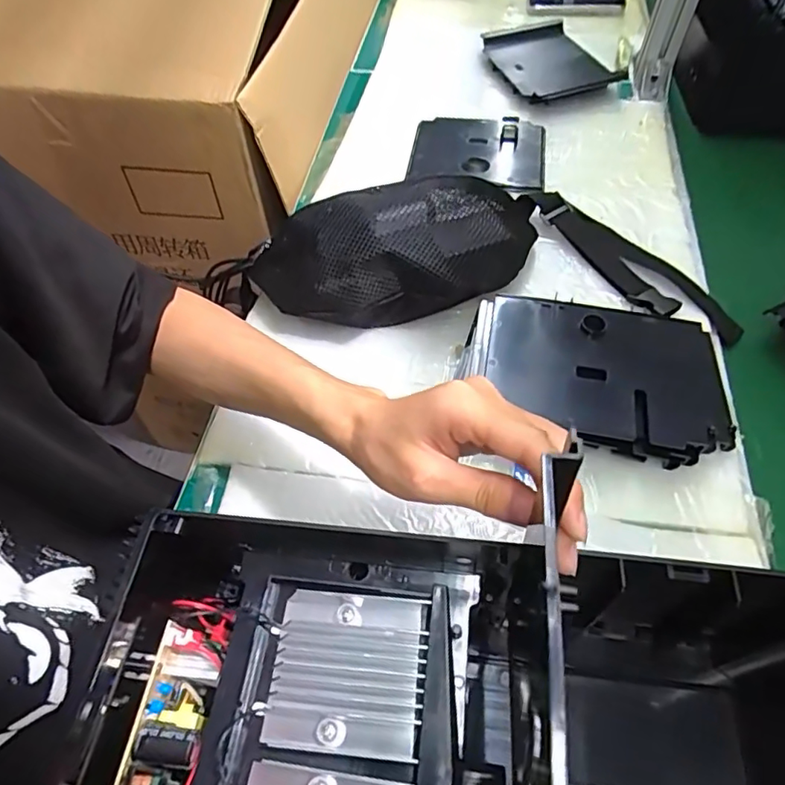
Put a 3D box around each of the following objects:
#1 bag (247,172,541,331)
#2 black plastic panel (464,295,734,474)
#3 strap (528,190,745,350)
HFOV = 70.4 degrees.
[{"bbox_3d":[0.011,-0.133,0.517,0.273,0.090,0.123,-11,57,-5],"label":"bag"},{"bbox_3d":[0.166,-0.010,0.453,0.203,0.046,0.135,7,58,7],"label":"black plastic panel"},{"bbox_3d":[0.231,-0.131,0.551,0.070,0.021,0.235,-31,61,-16],"label":"strap"}]

